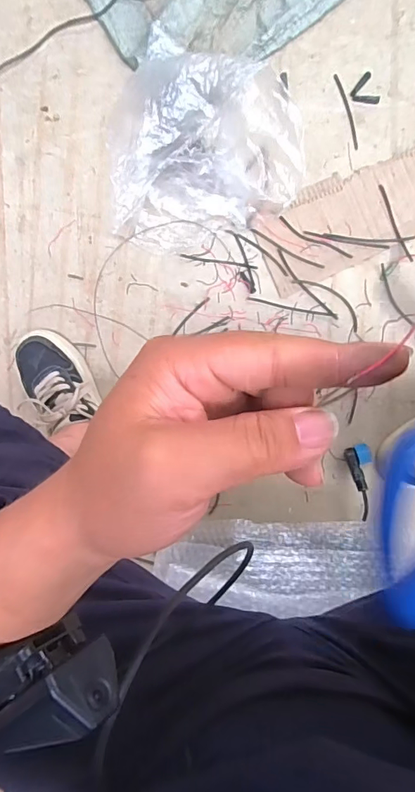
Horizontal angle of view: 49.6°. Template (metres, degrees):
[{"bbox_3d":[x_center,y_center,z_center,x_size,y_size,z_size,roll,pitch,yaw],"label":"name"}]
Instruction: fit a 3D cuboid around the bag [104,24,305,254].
[{"bbox_3d":[-0.005,-0.327,0.629,0.255,0.149,0.191,-3,96,3],"label":"bag"}]

